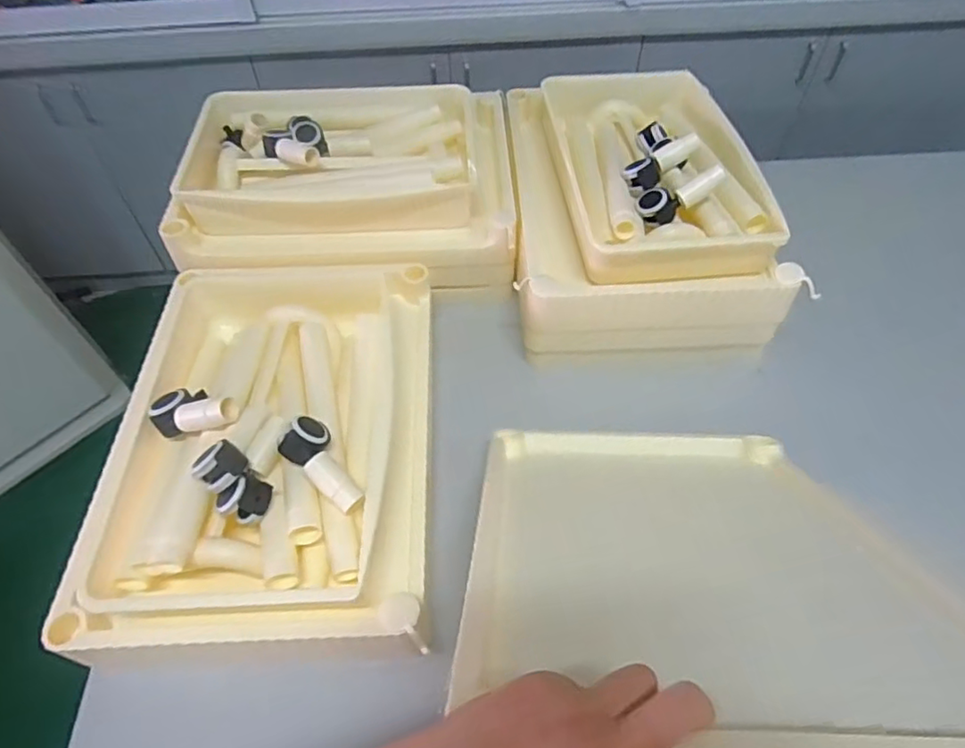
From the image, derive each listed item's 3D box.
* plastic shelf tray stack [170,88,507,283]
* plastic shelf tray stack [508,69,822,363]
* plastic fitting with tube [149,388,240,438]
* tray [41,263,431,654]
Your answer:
[{"bbox_3d":[-0.193,-0.284,0.902,0.465,0.172,0.308,-3,53,-1],"label":"plastic shelf tray stack"},{"bbox_3d":[0.200,-0.250,0.861,0.324,0.167,0.448,-4,53,-2],"label":"plastic shelf tray stack"},{"bbox_3d":[-0.293,0.036,0.606,0.098,0.030,0.055,2,51,27],"label":"plastic fitting with tube"},{"bbox_3d":[-0.223,0.049,0.639,0.315,0.109,0.438,-1,53,0],"label":"tray"}]

